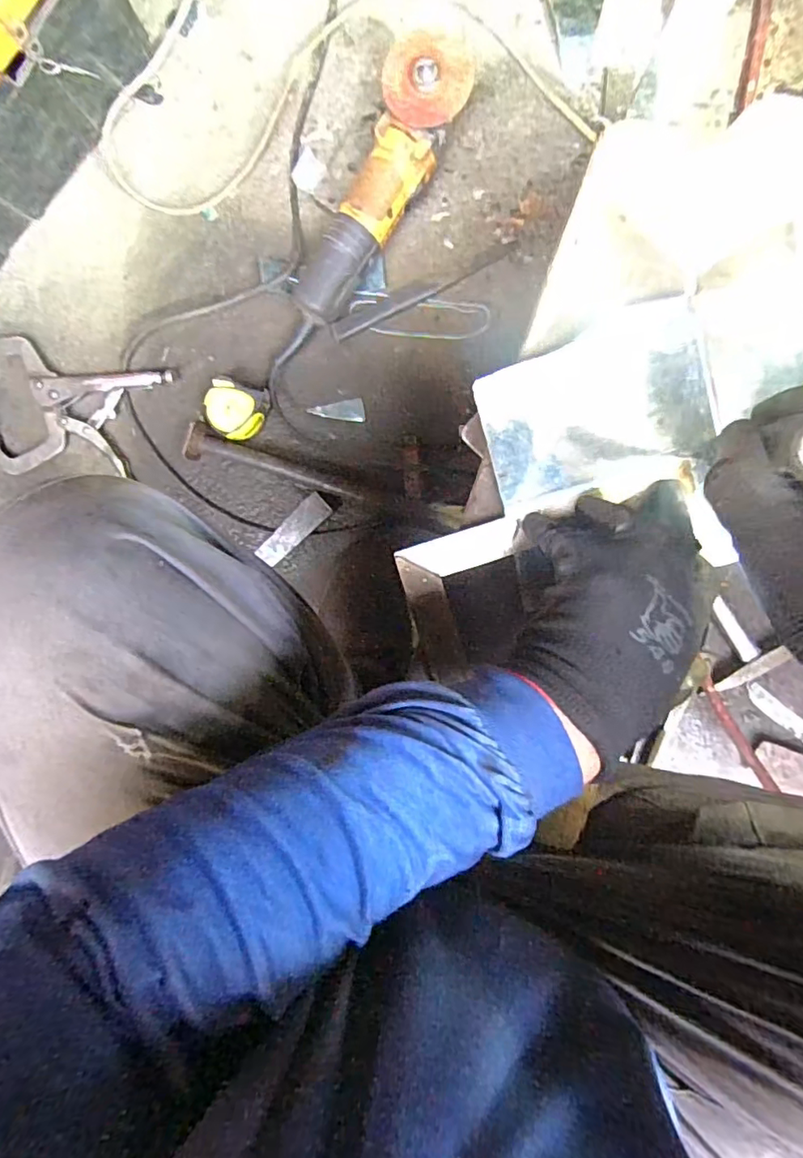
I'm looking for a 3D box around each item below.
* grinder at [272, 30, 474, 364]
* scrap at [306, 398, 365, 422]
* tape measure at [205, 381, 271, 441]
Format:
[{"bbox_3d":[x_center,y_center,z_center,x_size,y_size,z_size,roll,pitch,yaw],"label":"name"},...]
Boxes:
[{"bbox_3d":[-0.045,-0.388,0.594,0.082,0.096,0.332,35,99,0],"label":"grinder"},{"bbox_3d":[-0.078,-0.205,0.669,0.067,0.005,0.027,4,95,5],"label":"scrap"},{"bbox_3d":[-0.197,-0.202,0.657,0.066,0.035,0.070,28,97,2],"label":"tape measure"}]

